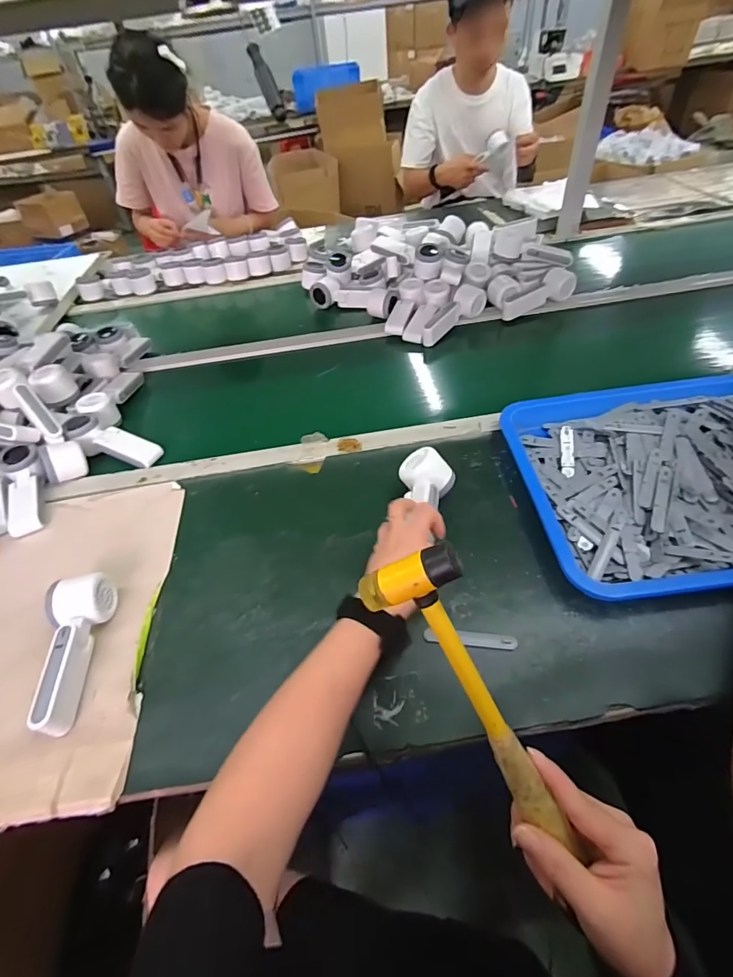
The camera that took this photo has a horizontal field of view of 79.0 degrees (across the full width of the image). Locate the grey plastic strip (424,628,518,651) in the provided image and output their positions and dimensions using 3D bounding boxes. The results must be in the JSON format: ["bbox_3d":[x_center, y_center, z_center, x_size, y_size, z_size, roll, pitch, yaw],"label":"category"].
[{"bbox_3d":[0.109,0.157,0.467,0.094,0.008,0.018,1,48,8],"label":"grey plastic strip"}]

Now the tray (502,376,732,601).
[{"bbox_3d":[0.418,-0.030,0.577,0.431,0.051,0.345,-7,47,0],"label":"tray"}]

